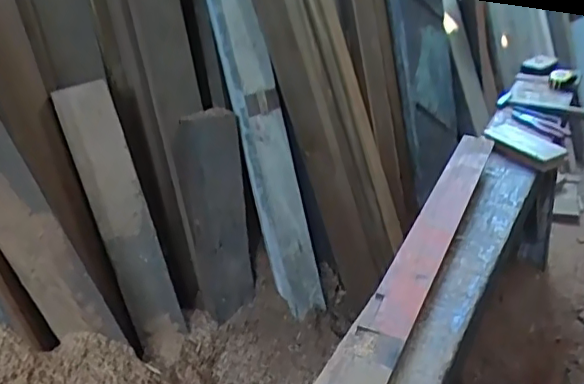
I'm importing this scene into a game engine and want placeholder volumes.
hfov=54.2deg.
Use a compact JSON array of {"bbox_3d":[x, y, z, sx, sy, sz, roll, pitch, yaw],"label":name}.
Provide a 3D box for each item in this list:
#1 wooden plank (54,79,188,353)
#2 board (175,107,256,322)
[{"bbox_3d":[-0.378,0.070,1.290,0.119,0.638,0.052,-17,21,-9],"label":"wooden plank"},{"bbox_3d":[-0.182,0.062,1.434,0.150,0.527,0.037,-9,19,-9],"label":"board"}]

